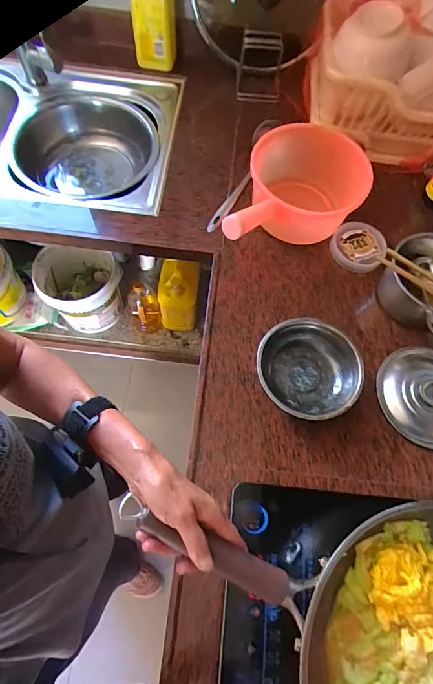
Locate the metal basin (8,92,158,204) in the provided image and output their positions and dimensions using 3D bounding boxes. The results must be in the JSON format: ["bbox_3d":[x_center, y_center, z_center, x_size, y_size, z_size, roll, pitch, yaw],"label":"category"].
[{"bbox_3d":[-0.294,-0.419,0.856,0.288,0.141,0.317,11,67,1],"label":"metal basin"}]

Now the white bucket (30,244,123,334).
[{"bbox_3d":[-0.468,-0.185,1.287,0.277,0.255,0.221,0,67,-4],"label":"white bucket"}]

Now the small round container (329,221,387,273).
[{"bbox_3d":[0.274,-0.185,0.706,0.097,0.027,0.104,1,66,-2],"label":"small round container"}]

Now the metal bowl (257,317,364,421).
[{"bbox_3d":[0.146,0.044,0.586,0.152,0.050,0.156,1,66,-2],"label":"metal bowl"}]

